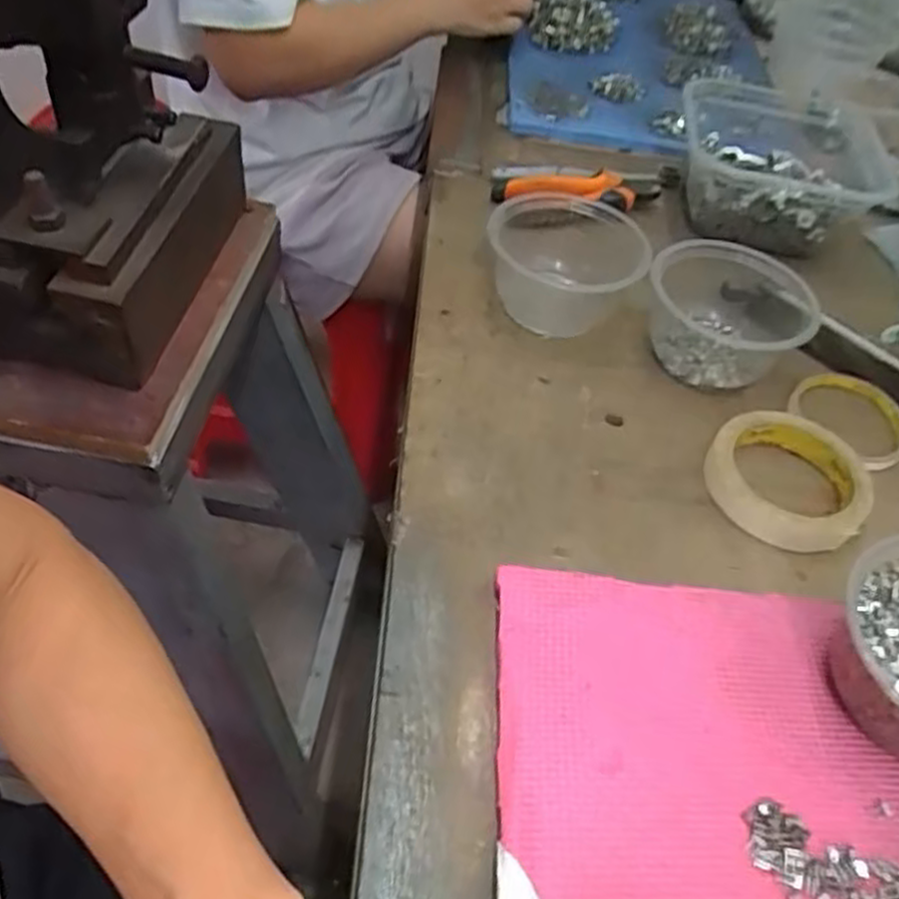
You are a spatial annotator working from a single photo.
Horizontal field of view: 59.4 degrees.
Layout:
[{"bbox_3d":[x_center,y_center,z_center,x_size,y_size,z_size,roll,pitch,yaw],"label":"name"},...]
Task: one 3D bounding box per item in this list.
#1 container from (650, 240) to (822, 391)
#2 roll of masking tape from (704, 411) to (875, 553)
[{"bbox_3d":[0.205,-0.102,0.574,0.110,0.063,0.110,5,49,-5],"label":"container"},{"bbox_3d":[0.215,0.016,0.501,0.096,0.020,0.095,5,49,-5],"label":"roll of masking tape"}]

